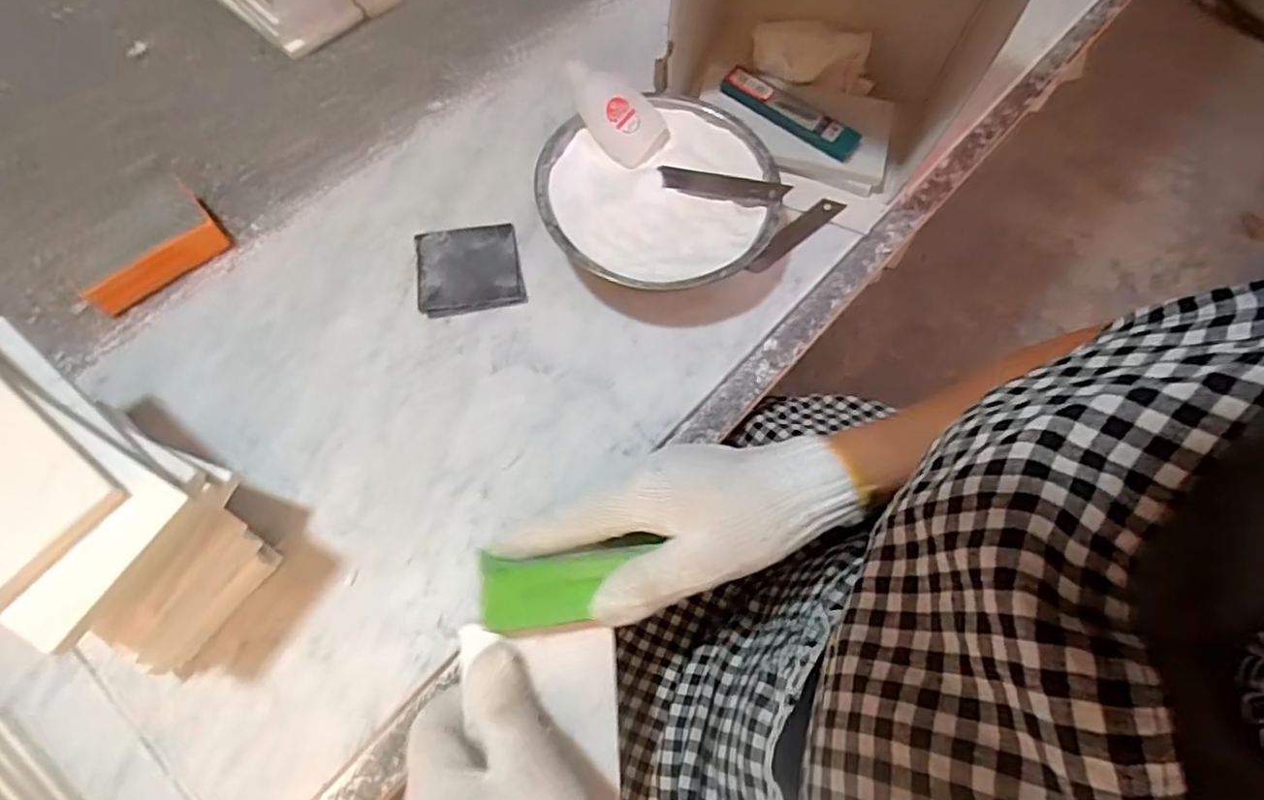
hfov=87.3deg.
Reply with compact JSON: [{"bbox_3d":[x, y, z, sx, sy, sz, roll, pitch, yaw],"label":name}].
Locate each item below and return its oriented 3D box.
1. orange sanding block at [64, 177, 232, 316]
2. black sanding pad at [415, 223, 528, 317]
[{"bbox_3d":[-0.349,-0.110,0.470,0.098,0.030,0.061,-38,72,-16],"label":"orange sanding block"},{"bbox_3d":[-0.117,-0.095,0.475,0.072,0.007,0.073,-12,67,-6],"label":"black sanding pad"}]

